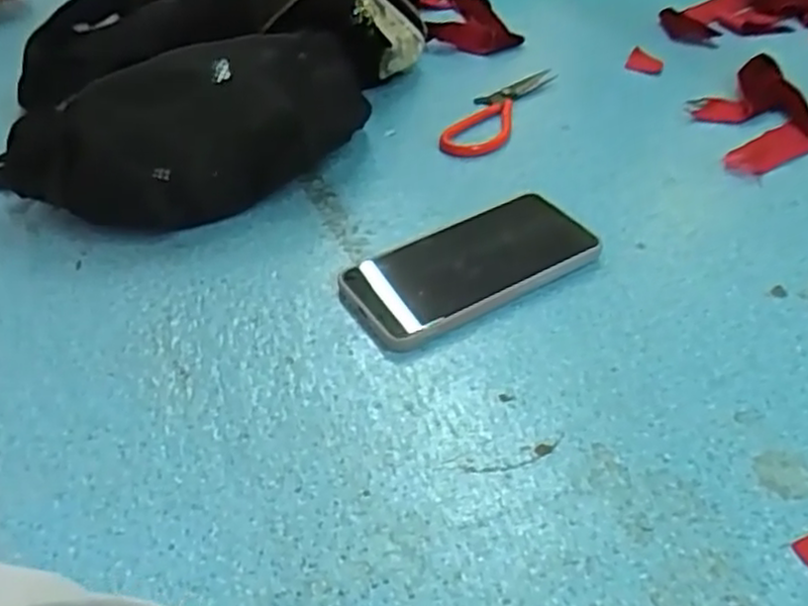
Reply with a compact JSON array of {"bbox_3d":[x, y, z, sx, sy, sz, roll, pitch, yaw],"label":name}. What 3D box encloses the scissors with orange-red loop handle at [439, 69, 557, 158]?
[{"bbox_3d":[0.083,-0.169,0.649,0.049,0.004,0.166,21,48,23],"label":"scissors with orange-red loop handle"}]

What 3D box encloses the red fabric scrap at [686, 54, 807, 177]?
[{"bbox_3d":[0.294,-0.160,0.623,0.090,0.022,0.144,-4,43,-2],"label":"red fabric scrap"}]

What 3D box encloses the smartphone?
[{"bbox_3d":[0.041,-0.026,0.490,0.161,0.015,0.085,-24,47,-21],"label":"smartphone"}]

